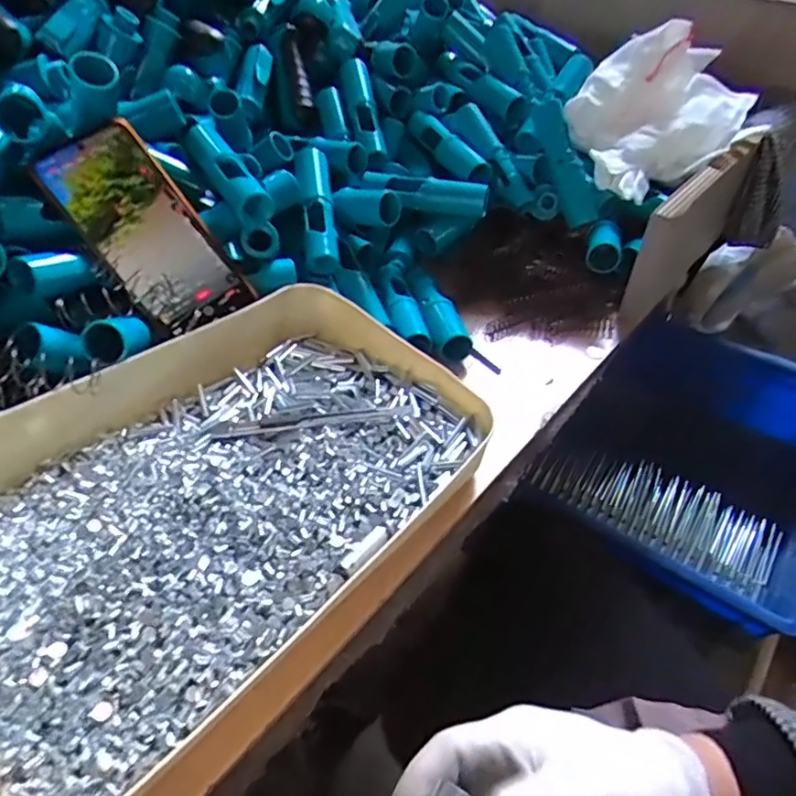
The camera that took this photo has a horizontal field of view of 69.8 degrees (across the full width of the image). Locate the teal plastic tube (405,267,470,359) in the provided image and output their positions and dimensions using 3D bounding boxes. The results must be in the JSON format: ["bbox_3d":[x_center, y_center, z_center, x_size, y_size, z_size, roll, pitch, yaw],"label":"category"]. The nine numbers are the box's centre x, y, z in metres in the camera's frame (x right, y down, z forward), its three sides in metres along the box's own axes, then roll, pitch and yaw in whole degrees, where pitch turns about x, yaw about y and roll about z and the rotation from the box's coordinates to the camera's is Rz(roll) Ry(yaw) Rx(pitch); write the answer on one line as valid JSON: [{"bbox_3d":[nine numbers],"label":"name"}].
[{"bbox_3d":[0.034,-0.081,0.523,0.028,0.025,0.115,-12,45,-12],"label":"teal plastic tube"}]

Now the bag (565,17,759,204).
[{"bbox_3d":[0.267,-0.293,0.578,0.146,0.114,0.216,26,50,24],"label":"bag"}]

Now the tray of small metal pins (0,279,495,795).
[{"bbox_3d":[-0.114,0.040,0.353,0.239,0.054,0.328,32,53,29],"label":"tray of small metal pins"}]

